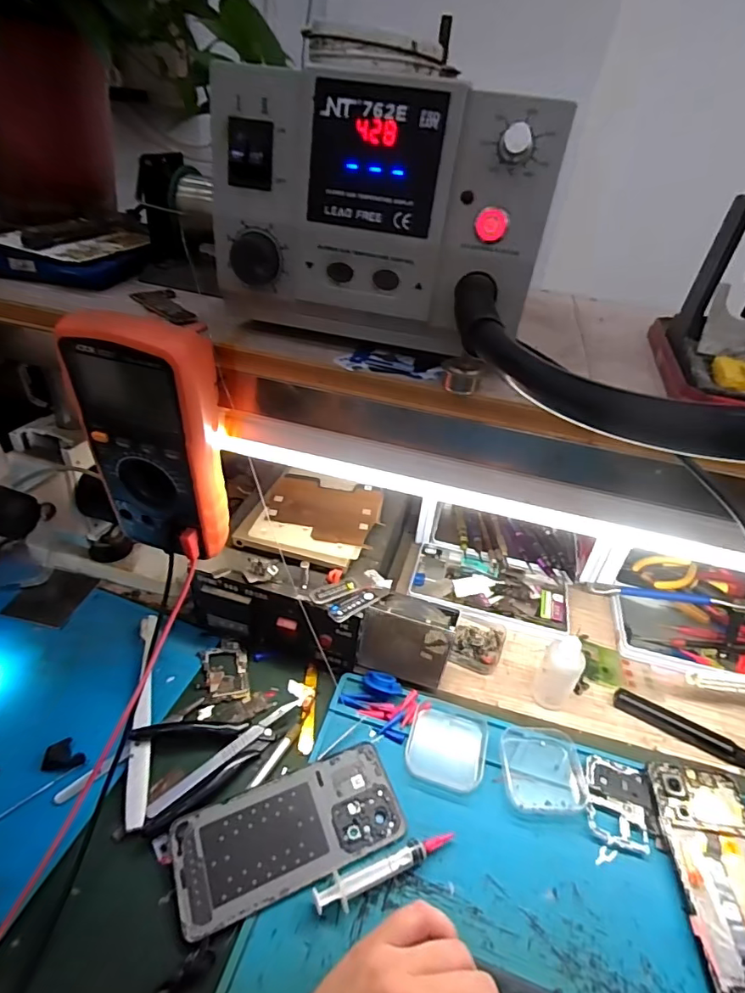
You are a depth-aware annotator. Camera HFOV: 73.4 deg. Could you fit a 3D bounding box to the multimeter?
[{"bbox_3d":[-0.150,-0.034,0.346,0.089,0.170,0.048,11,37,7],"label":"multimeter"}]

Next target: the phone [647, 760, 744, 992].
[{"bbox_3d":[0.255,0.276,0.356,0.074,0.009,0.159,8,36,2],"label":"phone"}]

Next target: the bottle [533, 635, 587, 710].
[{"bbox_3d":[0.170,0.160,0.455,0.033,0.072,0.029,28,42,27],"label":"bottle"}]

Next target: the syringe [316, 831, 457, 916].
[{"bbox_3d":[0.011,0.257,0.347,0.105,0.010,0.018,-11,40,-22],"label":"syringe"}]

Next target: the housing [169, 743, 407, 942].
[{"bbox_3d":[-0.058,0.240,0.362,0.158,0.008,0.072,-11,40,-23],"label":"housing"}]

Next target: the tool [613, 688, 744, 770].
[{"bbox_3d":[0.287,0.213,0.457,0.124,0.014,0.017,23,39,21],"label":"tool"}]

